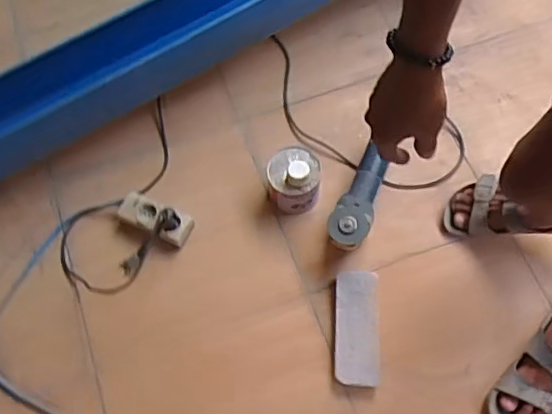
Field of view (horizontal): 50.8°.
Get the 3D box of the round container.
[{"bbox_3d":[0.032,-0.043,1.108,0.098,0.137,0.097,6,64,1],"label":"round container"}]

